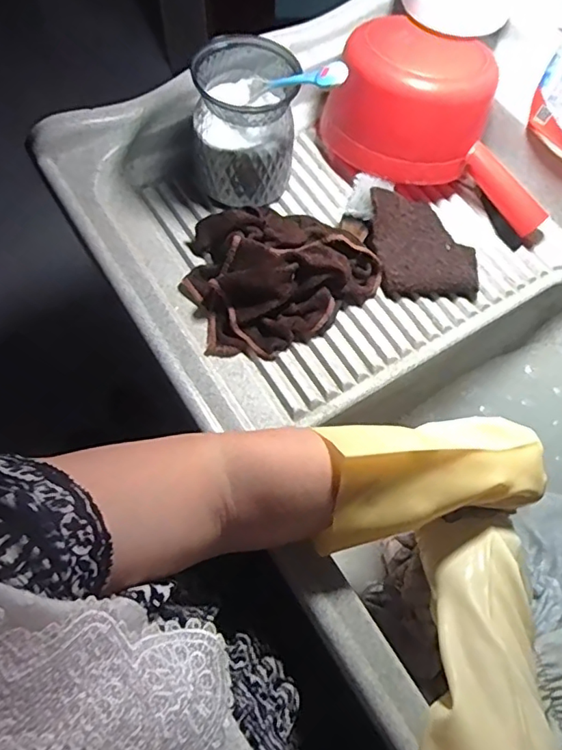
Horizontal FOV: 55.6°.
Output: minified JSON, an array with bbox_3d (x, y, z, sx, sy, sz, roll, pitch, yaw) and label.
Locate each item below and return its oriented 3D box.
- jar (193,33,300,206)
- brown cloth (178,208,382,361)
[{"bbox_3d":[-0.036,-0.257,0.539,0.103,0.107,0.119,1,67,-2],"label":"jar"},{"bbox_3d":[0.002,-0.102,0.520,0.189,0.055,0.148,-19,69,-10],"label":"brown cloth"}]

